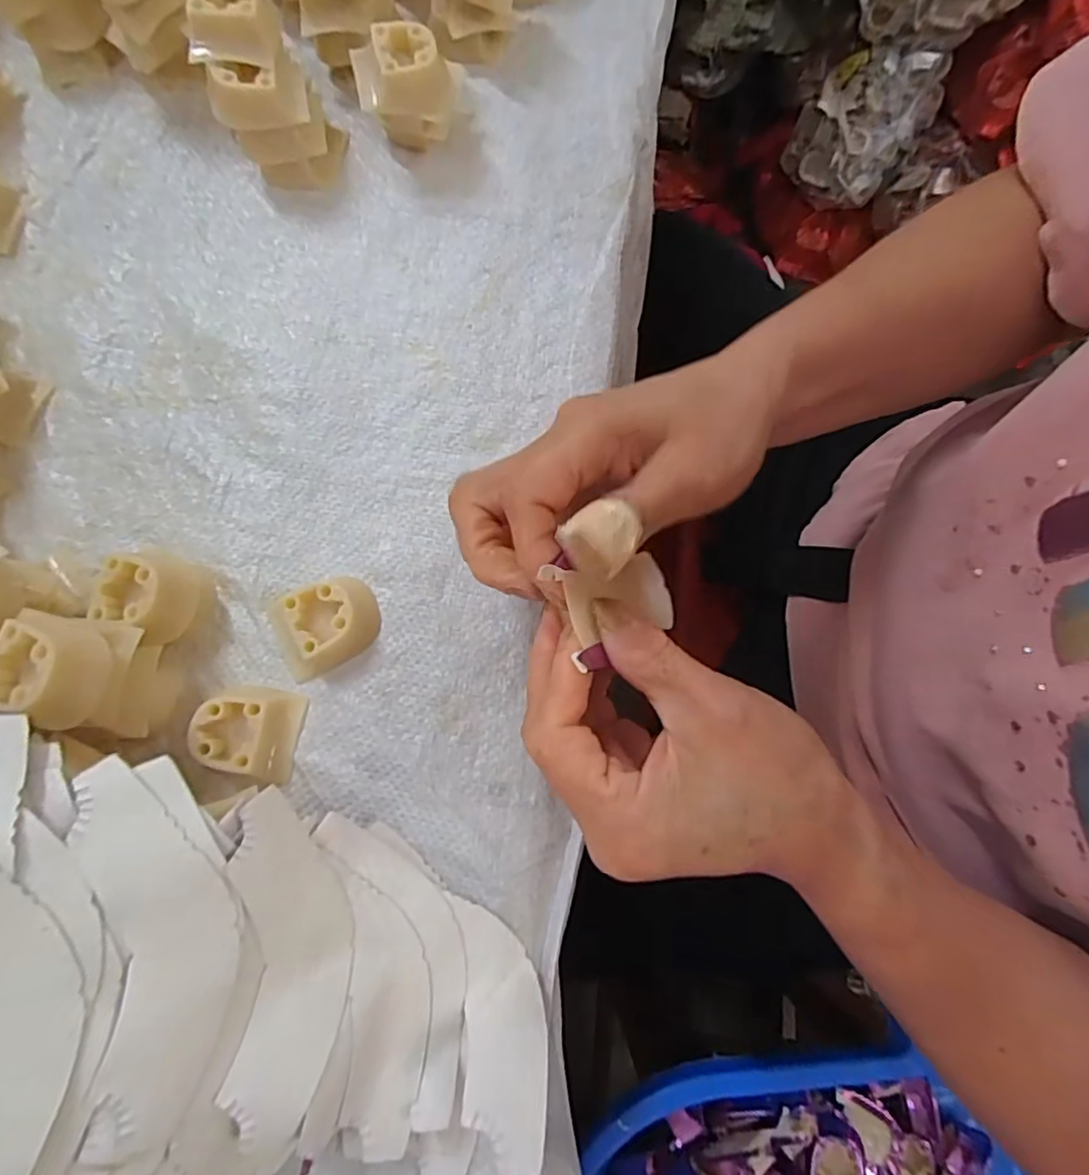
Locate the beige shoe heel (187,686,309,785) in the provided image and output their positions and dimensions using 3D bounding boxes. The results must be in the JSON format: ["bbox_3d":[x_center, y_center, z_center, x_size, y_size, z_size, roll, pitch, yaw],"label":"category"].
[{"bbox_3d":[-0.128,0.062,0.263,0.039,0.016,0.037,9,78,3],"label":"beige shoe heel"}]

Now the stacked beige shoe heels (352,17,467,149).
[{"bbox_3d":[-0.067,-0.248,0.309,0.049,0.047,0.034,-15,78,-2],"label":"stacked beige shoe heels"}]

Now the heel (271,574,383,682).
[{"bbox_3d":[-0.099,0.016,0.272,0.046,0.016,0.038,-24,78,-4],"label":"heel"}]

